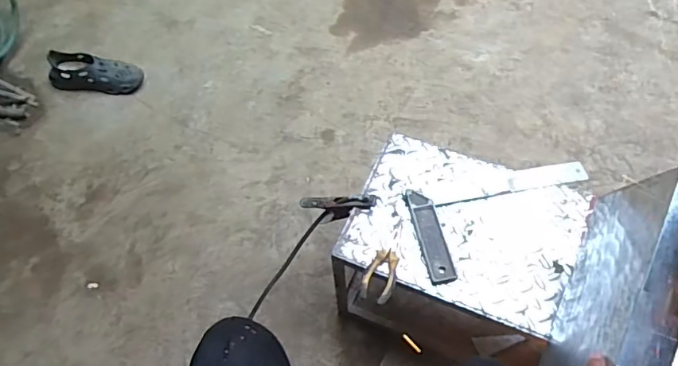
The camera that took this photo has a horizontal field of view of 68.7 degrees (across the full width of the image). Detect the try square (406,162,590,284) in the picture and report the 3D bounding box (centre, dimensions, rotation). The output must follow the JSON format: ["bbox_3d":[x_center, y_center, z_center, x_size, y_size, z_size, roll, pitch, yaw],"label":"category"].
[{"bbox_3d":[0.308,0.059,0.891,0.348,0.018,0.179,-12,58,-4],"label":"try square"}]

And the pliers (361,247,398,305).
[{"bbox_3d":[0.072,0.154,0.832,0.051,0.020,0.095,16,60,13],"label":"pliers"}]

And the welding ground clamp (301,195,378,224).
[{"bbox_3d":[0.003,0.047,0.955,0.153,0.064,0.029,-7,53,31],"label":"welding ground clamp"}]

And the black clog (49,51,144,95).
[{"bbox_3d":[-0.727,-0.326,1.475,0.262,0.084,0.131,10,58,8],"label":"black clog"}]

